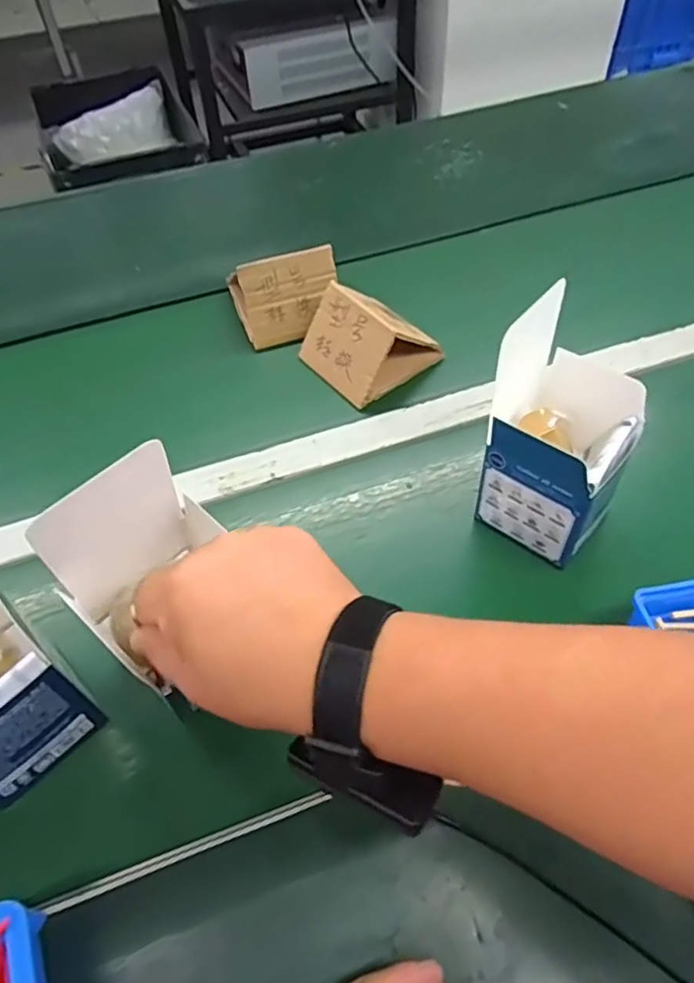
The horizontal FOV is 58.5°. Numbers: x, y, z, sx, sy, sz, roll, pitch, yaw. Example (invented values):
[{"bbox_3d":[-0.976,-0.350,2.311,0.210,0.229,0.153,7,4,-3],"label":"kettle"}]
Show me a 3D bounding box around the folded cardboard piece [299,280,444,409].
[{"bbox_3d":[0.026,-0.155,0.616,0.109,0.071,0.114,-35,59,-23],"label":"folded cardboard piece"}]

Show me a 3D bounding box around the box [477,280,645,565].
[{"bbox_3d":[0.155,-0.031,0.459,0.089,0.159,0.090,32,60,24],"label":"box"}]

